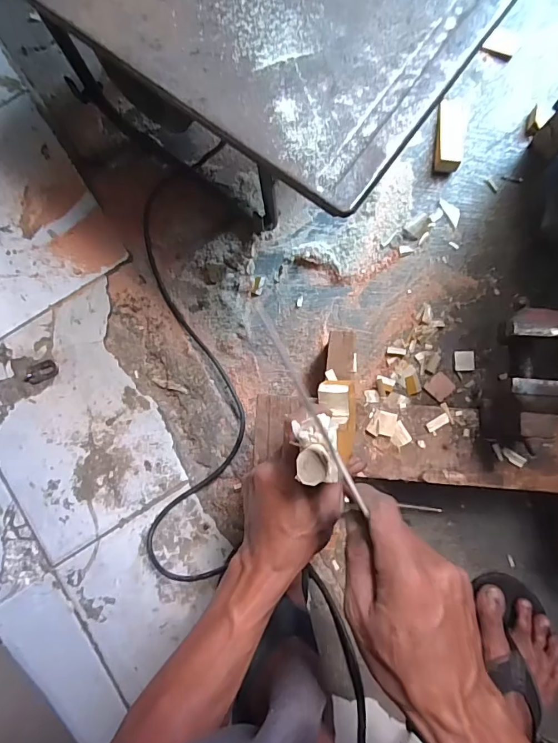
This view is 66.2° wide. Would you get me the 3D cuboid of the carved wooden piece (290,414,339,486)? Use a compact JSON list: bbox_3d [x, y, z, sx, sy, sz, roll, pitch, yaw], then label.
[{"bbox_3d":[0.027,0.057,0.323,0.034,0.025,0.047,2,85,2],"label":"carved wooden piece"}]

